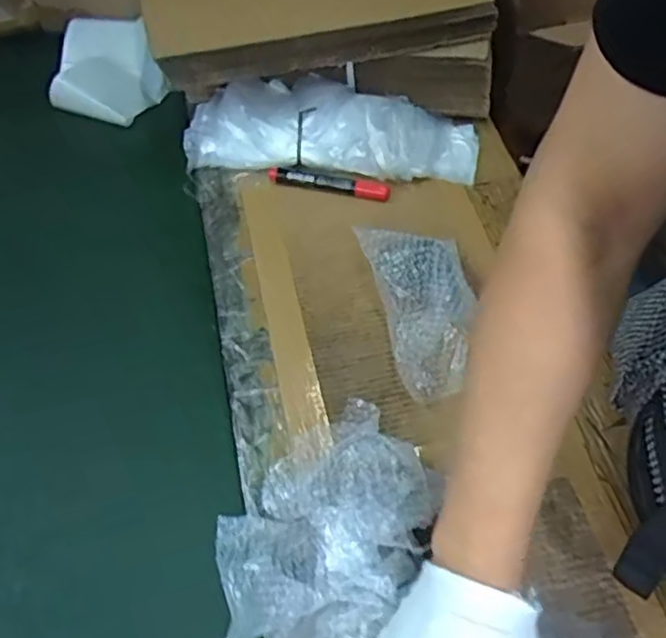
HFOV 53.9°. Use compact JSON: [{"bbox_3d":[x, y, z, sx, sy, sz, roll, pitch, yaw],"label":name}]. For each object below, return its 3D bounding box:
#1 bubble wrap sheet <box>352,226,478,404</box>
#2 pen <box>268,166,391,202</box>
[{"bbox_3d":[0.079,-0.020,0.590,0.074,0.073,0.169,-10,54,-7],"label":"bubble wrap sheet"},{"bbox_3d":[-0.005,-0.149,0.709,0.131,0.018,0.021,11,55,8],"label":"pen"}]

